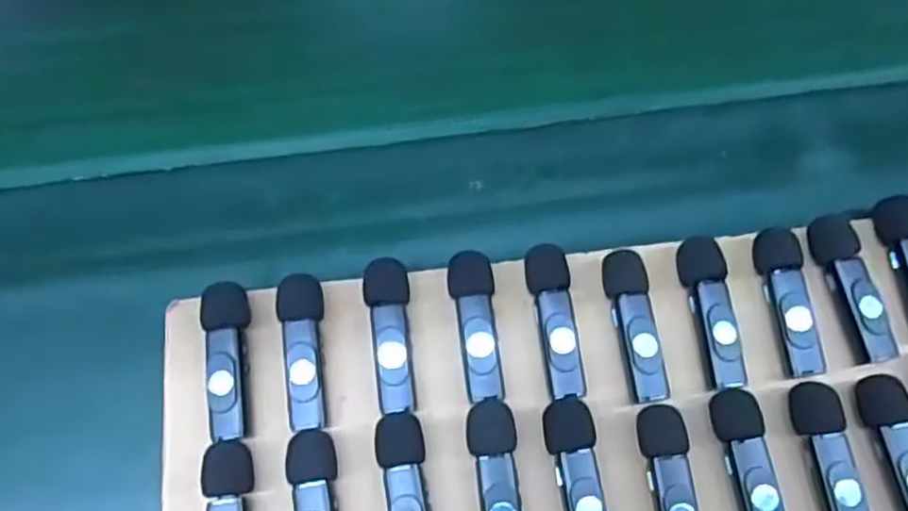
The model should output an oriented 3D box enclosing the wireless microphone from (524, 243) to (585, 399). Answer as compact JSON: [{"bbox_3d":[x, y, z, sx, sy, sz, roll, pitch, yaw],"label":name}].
[{"bbox_3d":[0.042,0.028,0.303,0.017,0.017,0.065,-5,65,-3],"label":"wireless microphone"}]

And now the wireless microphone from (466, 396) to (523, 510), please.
[{"bbox_3d":[0.017,0.091,0.280,0.018,0.016,0.066,-5,65,-3],"label":"wireless microphone"}]

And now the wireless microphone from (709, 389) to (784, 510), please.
[{"bbox_3d":[0.117,0.086,0.281,0.017,0.015,0.063,-9,65,-5],"label":"wireless microphone"}]

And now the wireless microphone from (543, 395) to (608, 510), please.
[{"bbox_3d":[0.048,0.090,0.280,0.019,0.017,0.065,-5,65,-3],"label":"wireless microphone"}]

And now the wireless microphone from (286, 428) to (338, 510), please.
[{"bbox_3d":[-0.053,0.101,0.274,0.018,0.017,0.064,-6,65,-4],"label":"wireless microphone"}]

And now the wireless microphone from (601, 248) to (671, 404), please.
[{"bbox_3d":[0.077,0.030,0.302,0.018,0.016,0.064,-6,65,-3],"label":"wireless microphone"}]

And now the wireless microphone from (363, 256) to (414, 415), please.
[{"bbox_3d":[-0.027,0.034,0.301,0.018,0.015,0.063,-4,65,-3],"label":"wireless microphone"}]

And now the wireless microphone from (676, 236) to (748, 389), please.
[{"bbox_3d":[0.109,0.024,0.304,0.018,0.012,0.065,-3,65,-2],"label":"wireless microphone"}]

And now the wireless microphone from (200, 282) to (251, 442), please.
[{"bbox_3d":[-0.094,0.043,0.292,0.018,0.014,0.064,-3,65,-2],"label":"wireless microphone"}]

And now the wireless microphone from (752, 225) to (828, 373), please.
[{"bbox_3d":[0.144,0.018,0.304,0.018,0.011,0.063,-5,65,-3],"label":"wireless microphone"}]

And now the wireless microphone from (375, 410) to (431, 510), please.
[{"bbox_3d":[-0.018,0.094,0.277,0.018,0.016,0.065,-9,65,-5],"label":"wireless microphone"}]

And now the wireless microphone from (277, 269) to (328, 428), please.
[{"bbox_3d":[-0.063,0.039,0.294,0.018,0.012,0.064,-6,65,-4],"label":"wireless microphone"}]

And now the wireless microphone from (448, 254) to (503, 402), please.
[{"bbox_3d":[0.009,0.029,0.300,0.019,0.011,0.063,-3,65,-2],"label":"wireless microphone"}]

